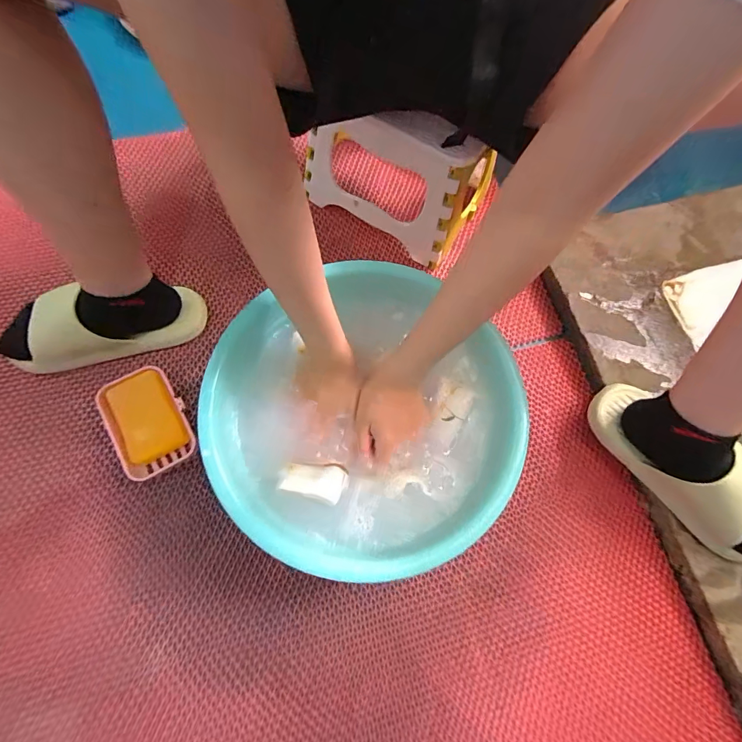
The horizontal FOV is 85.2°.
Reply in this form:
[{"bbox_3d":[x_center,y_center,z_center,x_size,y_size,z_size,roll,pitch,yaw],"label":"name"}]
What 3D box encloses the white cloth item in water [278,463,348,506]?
[{"bbox_3d":[-0.060,0.113,0.422,0.066,0.018,0.039,16,72,3],"label":"white cloth item in water"}]

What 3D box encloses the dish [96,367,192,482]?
[{"bbox_3d":[-0.279,0.060,0.503,0.082,0.029,0.133,-30,76,-11],"label":"dish"}]

